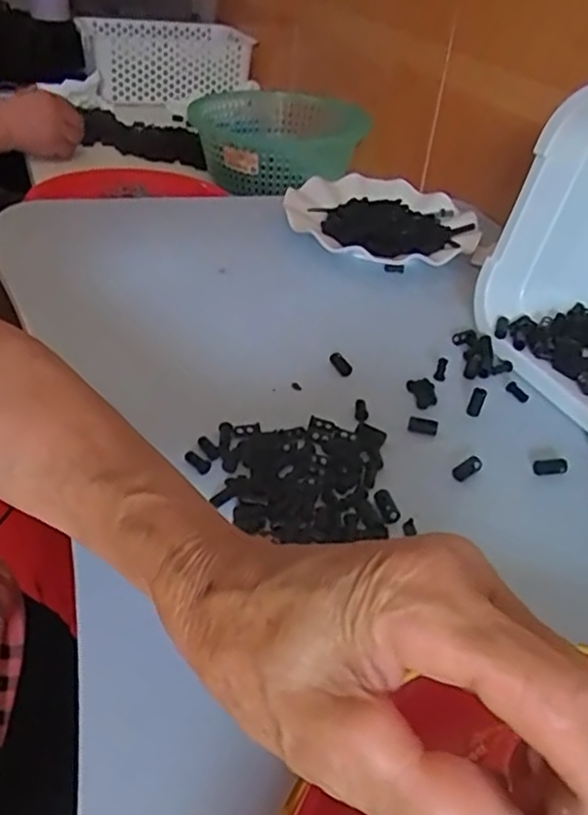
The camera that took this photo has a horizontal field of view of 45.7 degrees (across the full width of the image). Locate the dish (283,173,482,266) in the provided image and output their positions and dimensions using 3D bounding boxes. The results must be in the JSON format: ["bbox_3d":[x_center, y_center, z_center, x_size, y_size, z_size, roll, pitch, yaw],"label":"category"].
[{"bbox_3d":[0.081,-0.185,0.672,0.181,0.030,0.166,5,35,-3],"label":"dish"}]

